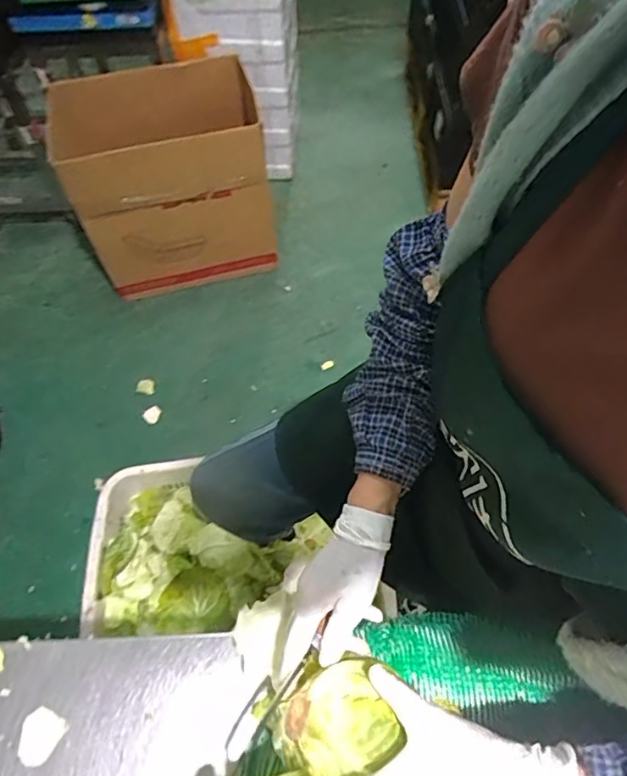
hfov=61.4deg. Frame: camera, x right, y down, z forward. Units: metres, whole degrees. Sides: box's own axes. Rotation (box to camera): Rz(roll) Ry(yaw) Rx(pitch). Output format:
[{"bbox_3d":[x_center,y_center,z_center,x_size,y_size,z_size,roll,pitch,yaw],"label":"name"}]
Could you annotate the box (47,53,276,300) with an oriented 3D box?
[{"bbox_3d":[-0.419,-0.634,1.608,0.518,0.548,0.367,-13,60,-6],"label":"box"}]

